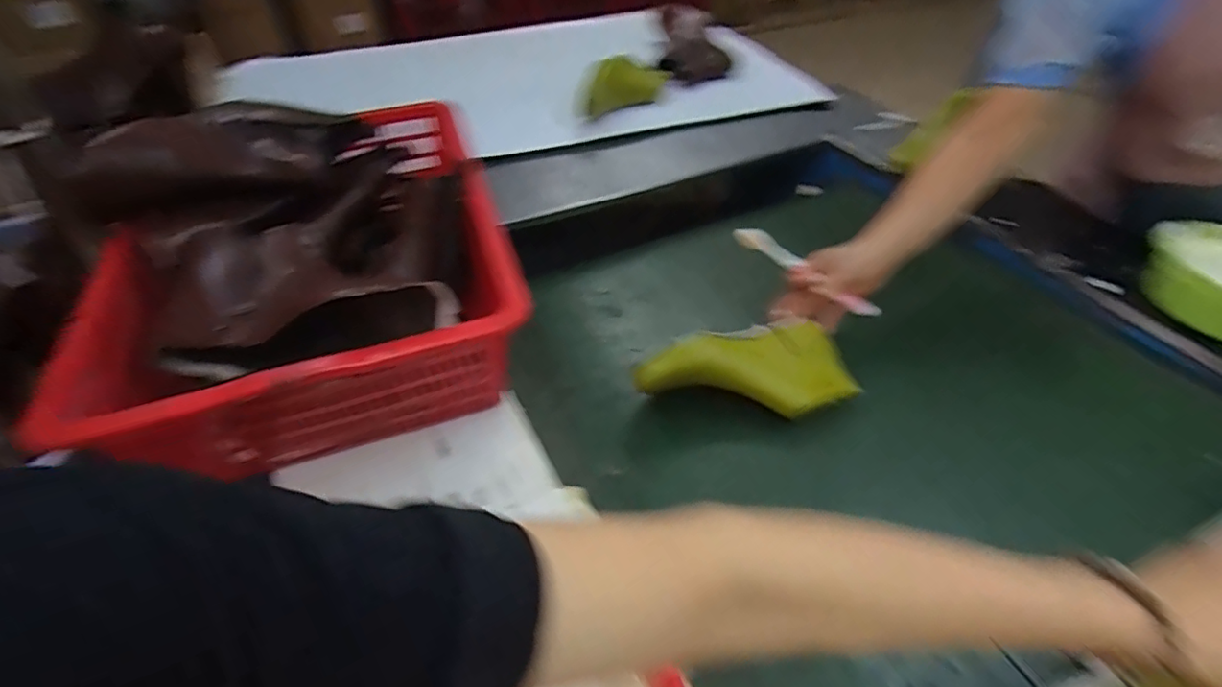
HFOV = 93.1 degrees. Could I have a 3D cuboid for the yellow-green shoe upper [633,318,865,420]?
[{"bbox_3d":[0.142,0.036,0.640,0.234,0.089,0.108,-10,45,-8],"label":"yellow-green shoe upper"}]

